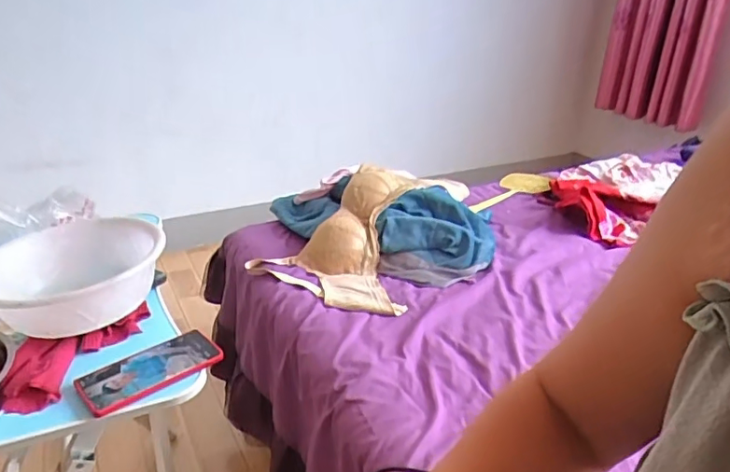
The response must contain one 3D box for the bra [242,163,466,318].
[{"bbox_3d":[-0.004,-0.037,1.146,0.349,0.159,0.469,9,28,18],"label":"bra"}]

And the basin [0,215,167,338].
[{"bbox_3d":[-0.408,0.056,0.755,0.219,0.091,0.248,-6,26,-14],"label":"basin"}]

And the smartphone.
[{"bbox_3d":[-0.278,0.171,0.696,0.166,0.008,0.085,-19,35,-34],"label":"smartphone"}]

